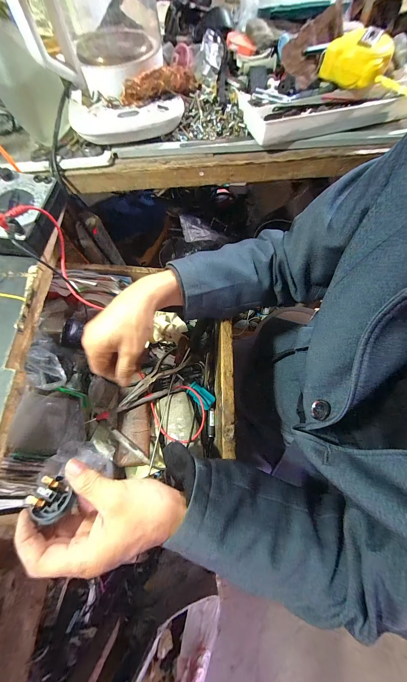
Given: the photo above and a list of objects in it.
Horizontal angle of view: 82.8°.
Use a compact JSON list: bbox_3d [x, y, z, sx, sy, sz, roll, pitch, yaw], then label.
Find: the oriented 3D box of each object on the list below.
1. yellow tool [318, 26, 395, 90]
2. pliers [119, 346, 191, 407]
[{"bbox_3d":[0.215,-0.395,0.320,0.081,0.026,0.059,31,100,1],"label":"yellow tool"},{"bbox_3d":[-0.087,0.061,0.413,0.045,0.012,0.146,42,53,13],"label":"pliers"}]

